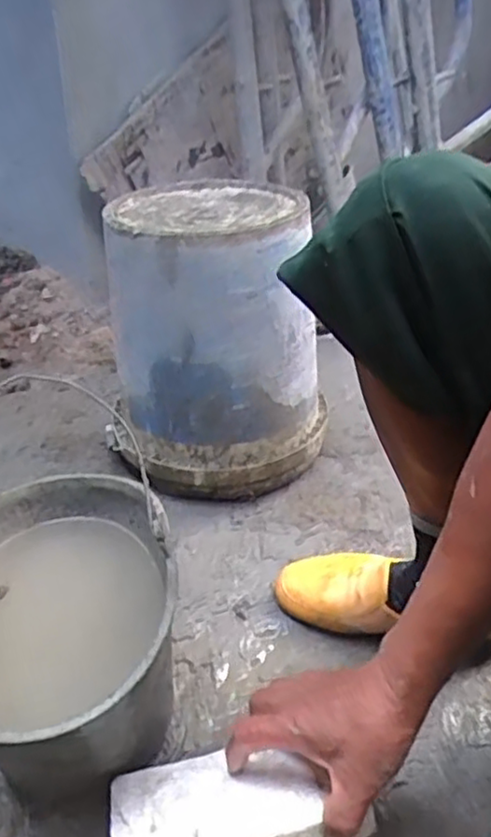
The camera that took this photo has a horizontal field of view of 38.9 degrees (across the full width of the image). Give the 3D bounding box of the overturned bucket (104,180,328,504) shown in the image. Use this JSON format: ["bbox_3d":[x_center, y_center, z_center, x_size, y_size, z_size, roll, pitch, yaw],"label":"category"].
[{"bbox_3d":[-0.041,-0.107,0.936,0.262,0.348,0.278,-5,35,-4],"label":"overturned bucket"}]

